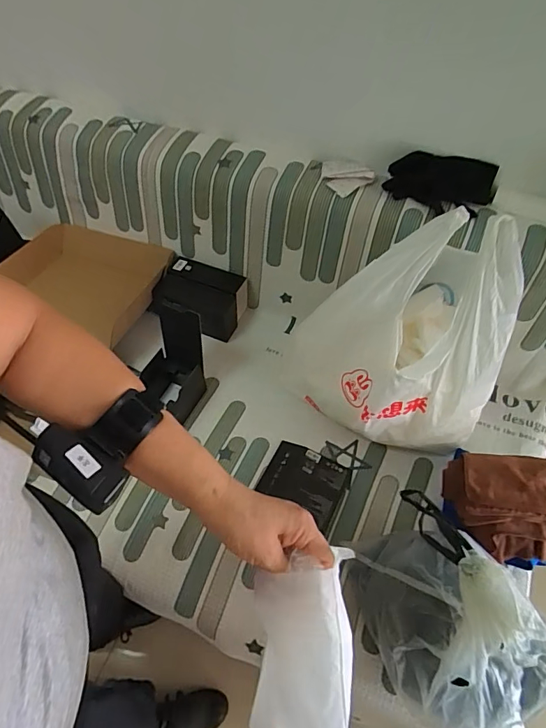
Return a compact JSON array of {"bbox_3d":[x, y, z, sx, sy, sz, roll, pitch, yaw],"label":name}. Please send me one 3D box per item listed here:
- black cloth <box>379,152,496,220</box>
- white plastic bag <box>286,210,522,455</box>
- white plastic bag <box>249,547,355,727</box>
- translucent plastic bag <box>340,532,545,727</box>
[{"bbox_3d":[0.319,-0.347,0.848,0.191,0.105,0.015,23,18,9],"label":"black cloth"},{"bbox_3d":[0.214,-0.051,0.793,0.373,0.402,0.282,7,57,3],"label":"white plastic bag"},{"bbox_3d":[0.022,0.221,0.335,0.073,0.022,0.150,4,78,1],"label":"white plastic bag"},{"bbox_3d":[0.240,0.371,0.628,0.191,0.224,0.300,-38,66,-23],"label":"translucent plastic bag"}]

